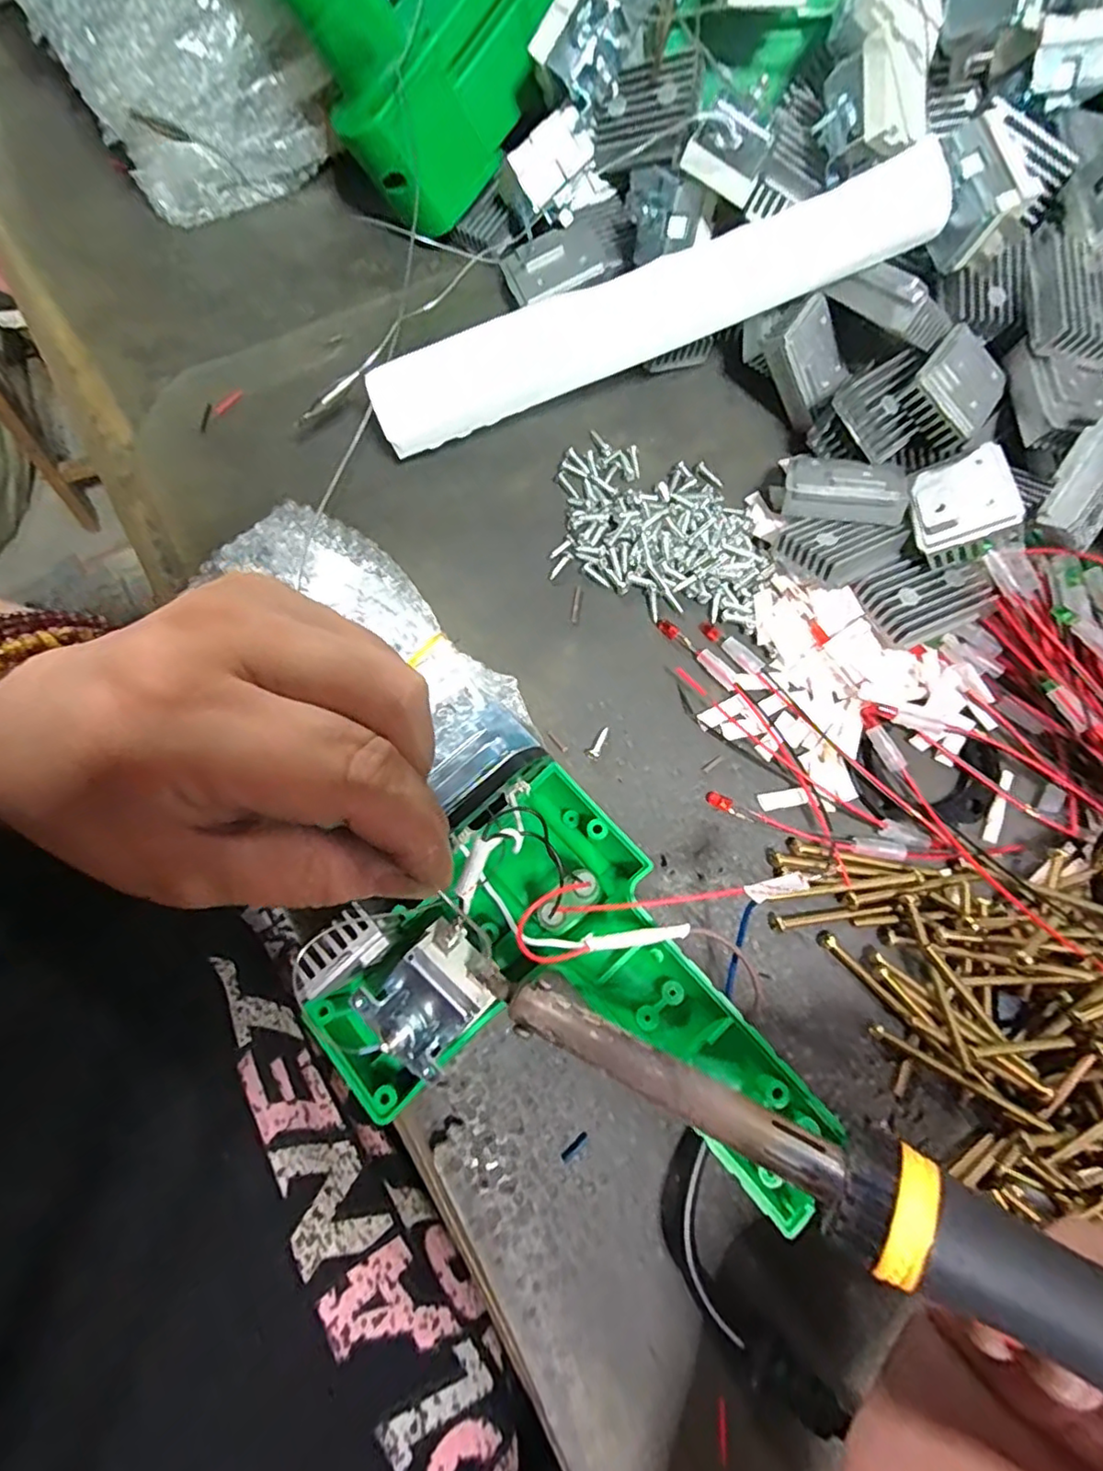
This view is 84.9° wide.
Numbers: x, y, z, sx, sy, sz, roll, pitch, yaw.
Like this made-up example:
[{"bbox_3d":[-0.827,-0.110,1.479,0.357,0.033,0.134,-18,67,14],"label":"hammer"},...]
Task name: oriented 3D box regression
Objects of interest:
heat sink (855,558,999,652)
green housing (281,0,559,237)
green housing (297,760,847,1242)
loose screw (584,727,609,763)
[{"bbox_3d":[0.152,-0.057,0.242,0.048,0.009,0.034,-25,77,-4],"label":"heat sink"},{"bbox_3d":[-0.059,-0.311,0.240,0.118,0.170,0.058,-37,54,7],"label":"green housing"},{"bbox_3d":[0.003,0.099,0.188,0.118,0.052,0.148,-40,79,-7],"label":"green housing"},{"bbox_3d":[0.019,0.003,0.242,0.006,0.004,0.014,30,79,8],"label":"loose screw"}]

